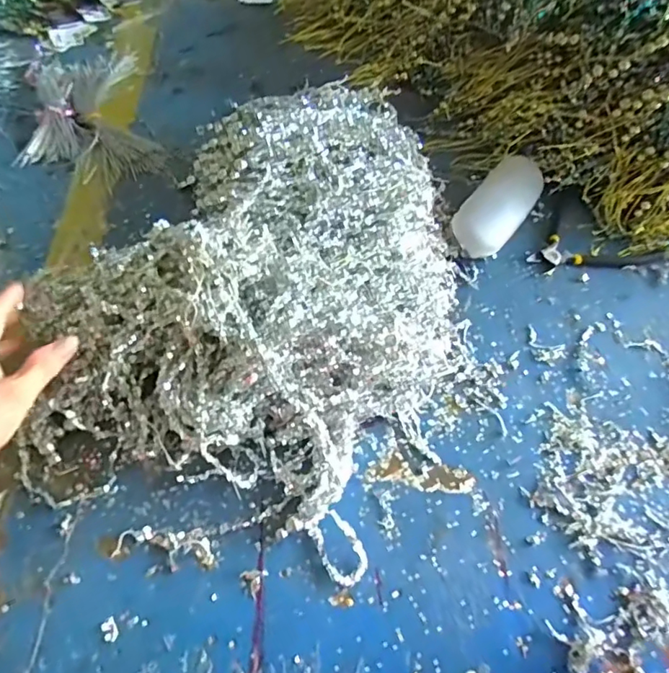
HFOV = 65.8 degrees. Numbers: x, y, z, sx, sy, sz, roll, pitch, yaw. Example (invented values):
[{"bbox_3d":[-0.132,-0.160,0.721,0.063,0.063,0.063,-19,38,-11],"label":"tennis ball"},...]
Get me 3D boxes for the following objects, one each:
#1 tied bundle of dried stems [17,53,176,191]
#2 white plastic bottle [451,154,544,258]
[{"bbox_3d":[-0.311,-0.284,0.649,0.151,0.023,0.264,-16,58,-14],"label":"tied bundle of dried stems"},{"bbox_3d":[0.181,-0.143,0.572,0.058,0.041,0.161,33,60,18],"label":"white plastic bottle"}]

